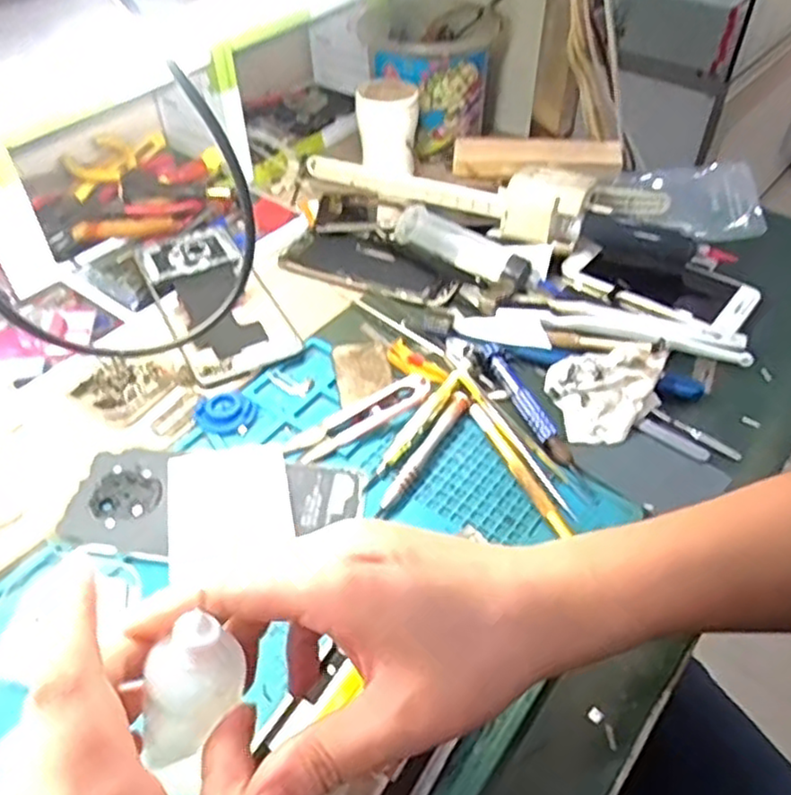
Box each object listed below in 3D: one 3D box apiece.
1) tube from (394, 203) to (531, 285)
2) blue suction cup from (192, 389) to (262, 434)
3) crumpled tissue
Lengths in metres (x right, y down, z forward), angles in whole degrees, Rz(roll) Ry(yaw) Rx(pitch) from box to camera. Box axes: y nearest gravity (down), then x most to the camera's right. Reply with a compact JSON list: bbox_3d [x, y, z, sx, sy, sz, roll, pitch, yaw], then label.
[{"bbox_3d":[0.050,-0.115,0.553,0.111,0.029,0.029,28,52,24],"label":"tube"},{"bbox_3d":[-0.104,0.007,0.446,0.034,0.009,0.035,0,46,0],"label":"blue suction cup"},{"bbox_3d":[0.135,-0.013,0.459,0.068,0.021,0.088,16,48,15],"label":"crumpled tissue"}]

